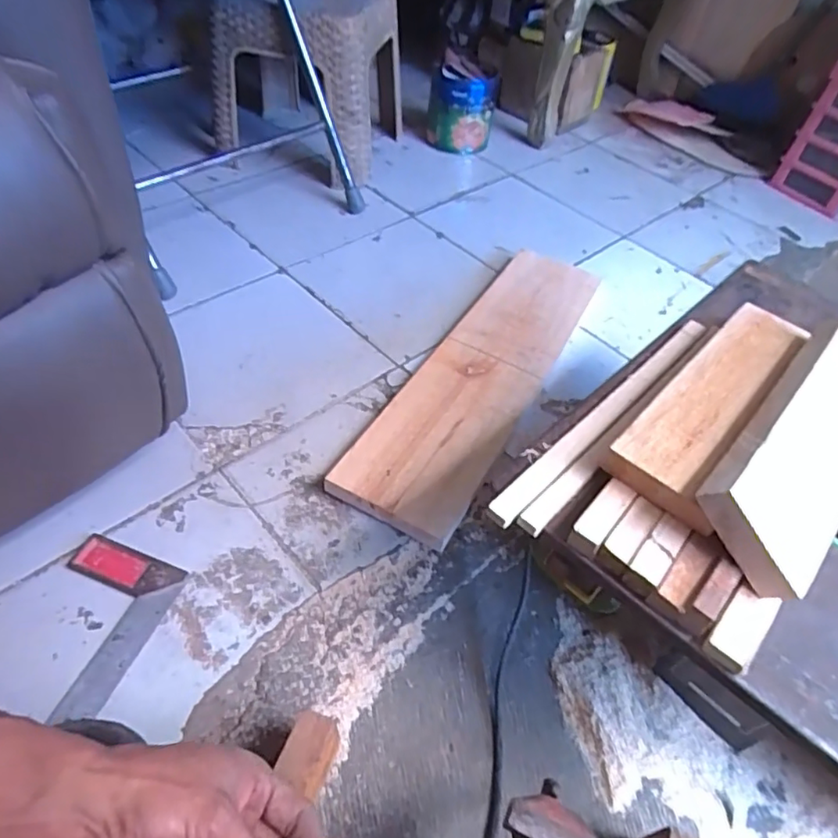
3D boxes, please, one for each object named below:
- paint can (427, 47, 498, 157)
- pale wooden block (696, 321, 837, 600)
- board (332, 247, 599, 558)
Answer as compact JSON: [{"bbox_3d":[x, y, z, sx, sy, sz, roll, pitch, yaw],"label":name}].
[{"bbox_3d":[0.097,-0.709,1.290,0.143,0.162,0.167,6,49,-1],"label":"paint can"},{"bbox_3d":[0.289,0.017,0.423,0.240,0.026,0.087,-36,90,-30],"label":"pale wooden block"},{"bbox_3d":[0.098,-0.074,0.834,0.157,0.036,0.582,26,52,15],"label":"board"}]

